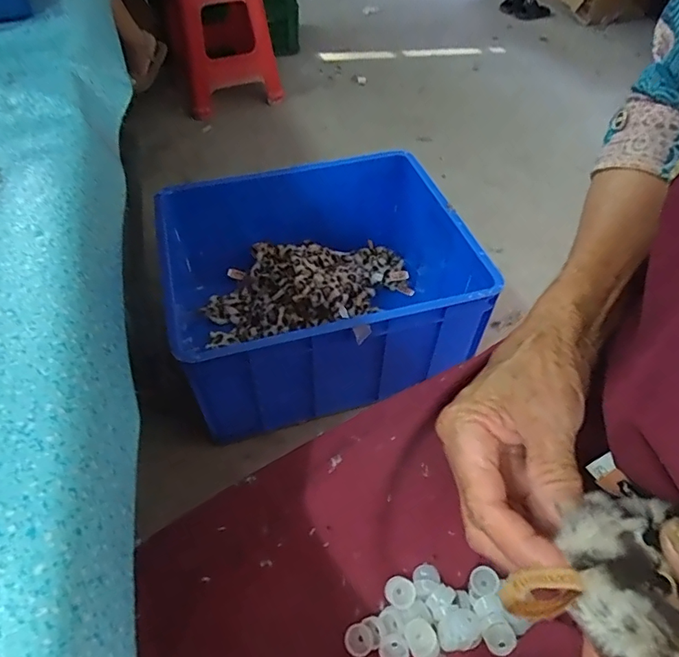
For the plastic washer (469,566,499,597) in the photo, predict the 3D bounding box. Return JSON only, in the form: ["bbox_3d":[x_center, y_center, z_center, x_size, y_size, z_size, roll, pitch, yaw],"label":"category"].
[{"bbox_3d":[0.087,0.153,0.300,0.017,0.004,0.015,-33,58,0],"label":"plastic washer"}]

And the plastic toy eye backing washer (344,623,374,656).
[{"bbox_3d":[0.012,0.184,0.294,0.016,0.004,0.016,0,48,-1],"label":"plastic toy eye backing washer"}]

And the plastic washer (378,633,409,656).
[{"bbox_3d":[0.031,0.185,0.286,0.016,0.006,0.016,0,48,-1],"label":"plastic washer"}]

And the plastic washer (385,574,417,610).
[{"bbox_3d":[0.037,0.161,0.303,0.018,0.004,0.018,0,48,-1],"label":"plastic washer"}]

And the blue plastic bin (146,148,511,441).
[{"bbox_3d":[-0.021,-0.091,1.061,0.664,0.286,0.491,-12,50,-12],"label":"blue plastic bin"}]

